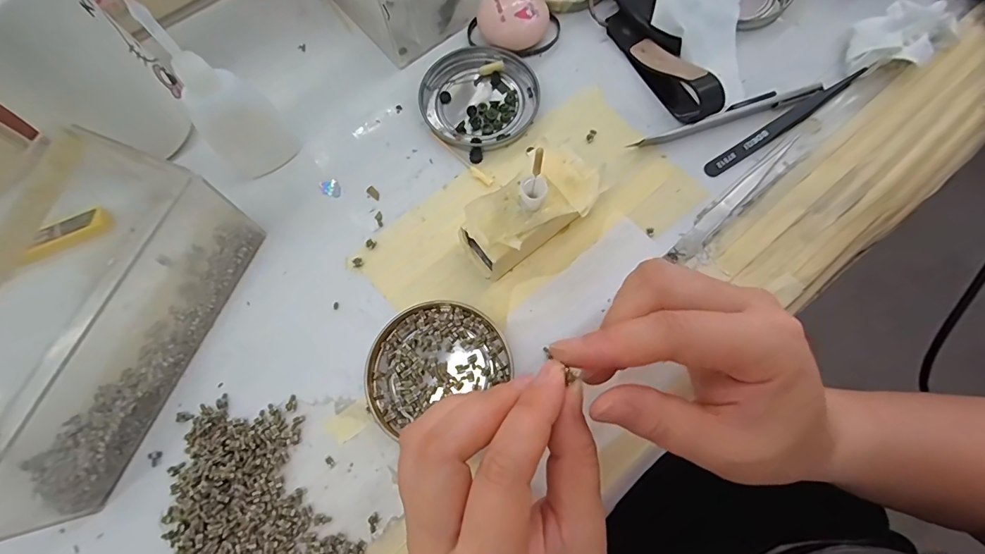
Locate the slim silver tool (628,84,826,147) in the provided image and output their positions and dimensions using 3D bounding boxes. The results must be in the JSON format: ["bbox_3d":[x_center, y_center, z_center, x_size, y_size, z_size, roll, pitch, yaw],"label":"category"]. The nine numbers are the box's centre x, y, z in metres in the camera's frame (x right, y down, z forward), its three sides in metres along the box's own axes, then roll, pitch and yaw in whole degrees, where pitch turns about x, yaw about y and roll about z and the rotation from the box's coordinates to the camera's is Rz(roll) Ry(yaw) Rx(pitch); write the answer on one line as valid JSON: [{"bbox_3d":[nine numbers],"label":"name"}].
[{"bbox_3d":[0.152,-0.106,0.290,0.131,0.009,0.012,-18,73,-4],"label":"slim silver tool"}]

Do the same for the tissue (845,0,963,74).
[{"bbox_3d":[0.273,-0.159,0.297,0.080,0.018,0.045,-31,74,-8],"label":"tissue"}]

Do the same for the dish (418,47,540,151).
[{"bbox_3d":[-0.008,-0.122,0.300,0.076,0.009,0.073,0,73,1],"label":"dish"}]

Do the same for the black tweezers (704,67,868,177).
[{"bbox_3d":[0.190,-0.101,0.286,0.121,0.009,0.011,-33,75,-8],"label":"black tweezers"}]

